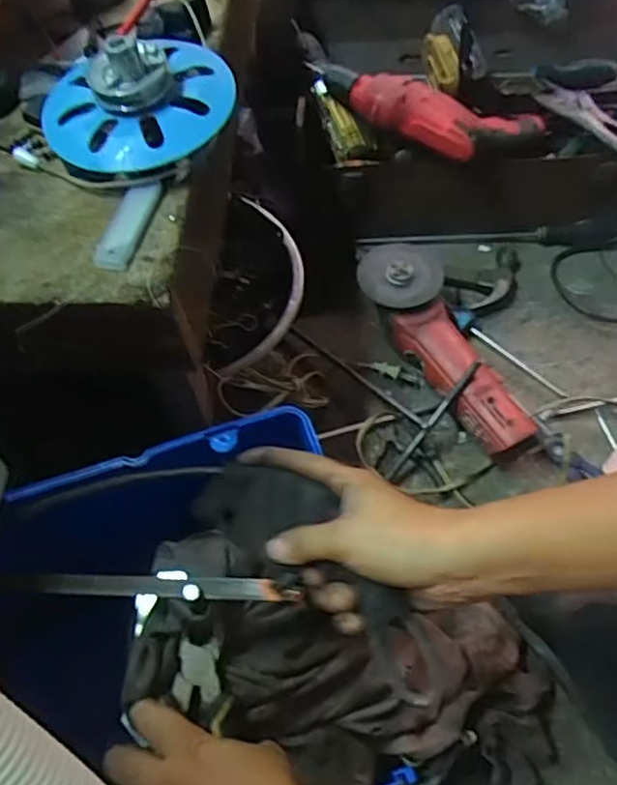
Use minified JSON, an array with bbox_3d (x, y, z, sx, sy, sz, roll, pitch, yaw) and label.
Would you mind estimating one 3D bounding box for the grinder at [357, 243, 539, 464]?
[{"bbox_3d":[0.157,-0.047,0.734,0.099,0.086,0.284,-24,59,-12],"label":"grinder"}]

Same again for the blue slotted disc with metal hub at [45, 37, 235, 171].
[{"bbox_3d":[-0.136,-0.239,0.499,0.147,0.073,0.153,-1,57,2],"label":"blue slotted disc with metal hub"}]

